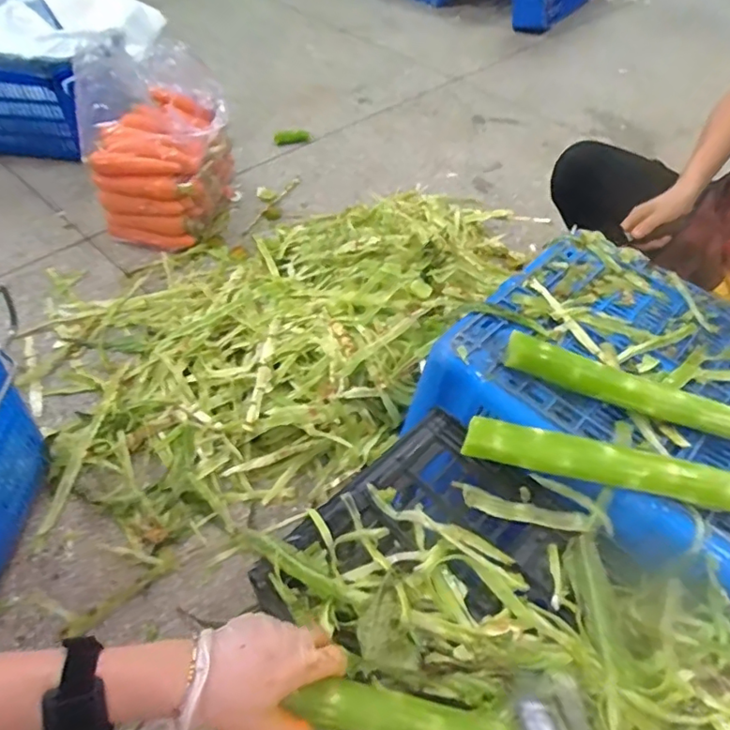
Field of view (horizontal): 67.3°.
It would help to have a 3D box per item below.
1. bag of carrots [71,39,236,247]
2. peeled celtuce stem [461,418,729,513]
[{"bbox_3d":[-0.460,-0.490,1.243,0.293,0.369,0.227,-4,50,-8],"label":"bag of carrots"},{"bbox_3d":[0.390,0.137,0.546,0.576,0.047,0.034,13,50,6],"label":"peeled celtuce stem"}]

